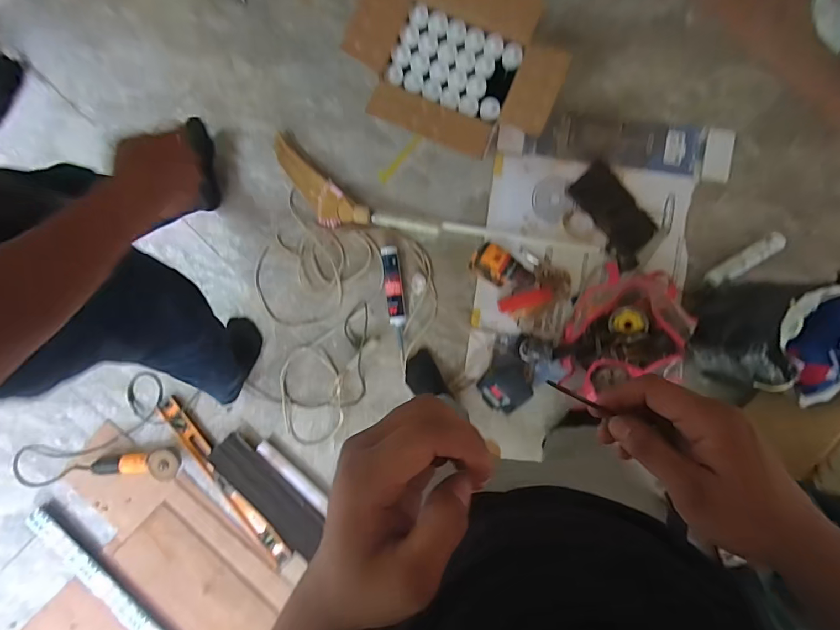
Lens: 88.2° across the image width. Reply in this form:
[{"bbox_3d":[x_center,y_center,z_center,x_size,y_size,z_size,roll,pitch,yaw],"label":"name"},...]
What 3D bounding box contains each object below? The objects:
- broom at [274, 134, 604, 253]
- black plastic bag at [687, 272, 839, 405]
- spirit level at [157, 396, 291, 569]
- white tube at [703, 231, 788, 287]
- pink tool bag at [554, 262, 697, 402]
[{"bbox_3d":[0.022,-0.261,1.231,0.969,0.046,0.202,19,92,1],"label":"broom"},{"bbox_3d":[0.863,0.044,1.081,0.283,0.324,0.243,-33,91,2],"label":"black plastic bag"},{"bbox_3d":[-0.580,0.499,1.276,0.072,0.022,0.589,-35,91,2],"label":"spirit level"},{"bbox_3d":[0.914,-0.155,1.209,0.235,0.047,0.050,-31,91,2],"label":"white tube"},{"bbox_3d":[0.543,0.055,1.163,0.280,0.178,0.371,18,92,1],"label":"pink tool bag"}]

